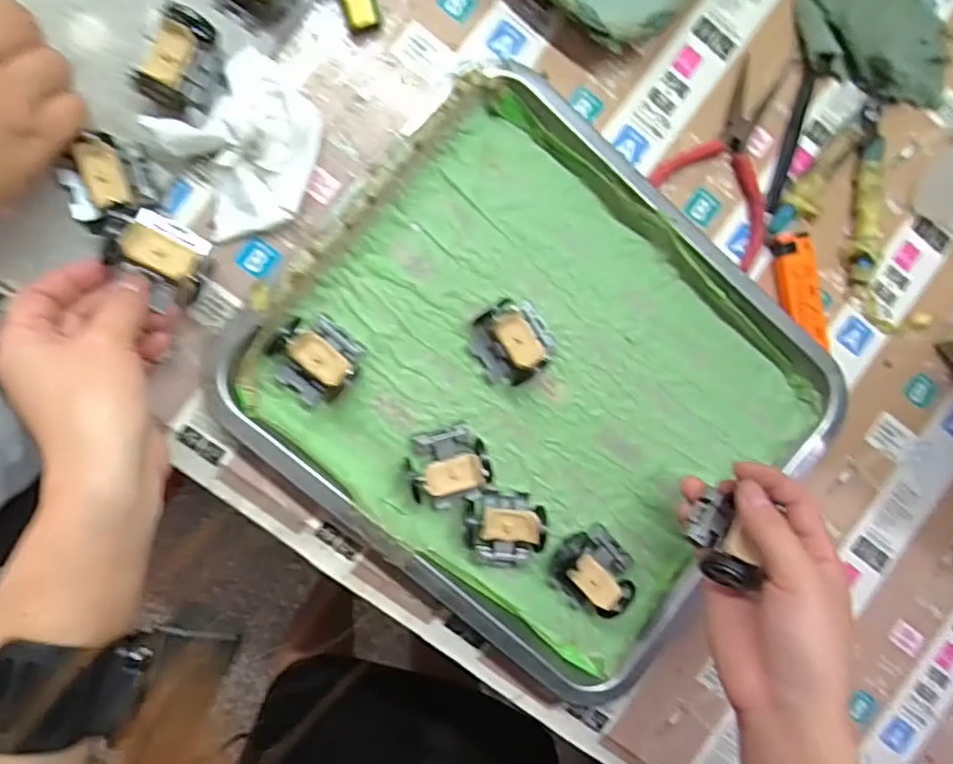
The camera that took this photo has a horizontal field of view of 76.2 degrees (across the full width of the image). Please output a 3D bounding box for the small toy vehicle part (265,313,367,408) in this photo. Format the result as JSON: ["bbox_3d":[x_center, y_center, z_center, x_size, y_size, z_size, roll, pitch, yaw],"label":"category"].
[{"bbox_3d":[-0.089,-0.012,0.337,0.044,0.030,0.045,43,90,-3],"label":"small toy vehicle part"}]

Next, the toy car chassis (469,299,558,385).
[{"bbox_3d":[0.021,-0.024,0.354,0.045,0.028,0.045,-34,93,-1],"label":"toy car chassis"}]

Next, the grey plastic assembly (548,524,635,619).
[{"bbox_3d":[0.070,0.113,0.362,0.047,0.030,0.046,-44,93,0],"label":"grey plastic assembly"}]

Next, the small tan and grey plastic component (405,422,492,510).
[{"bbox_3d":[-0.016,0.050,0.350,0.045,0.029,0.044,-15,92,-2],"label":"small tan and grey plastic component"}]

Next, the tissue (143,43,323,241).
[{"bbox_3d":[-0.125,-0.128,0.332,0.083,0.028,0.078,-41,93,-1],"label":"tissue"}]

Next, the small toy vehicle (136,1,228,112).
[{"bbox_3d":[-0.154,-0.170,0.327,0.034,0.027,0.049,24,91,-3],"label":"small toy vehicle"}]

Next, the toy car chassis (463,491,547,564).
[{"bbox_3d":[0.015,0.087,0.355,0.046,0.029,0.039,6,92,-3],"label":"toy car chassis"}]

